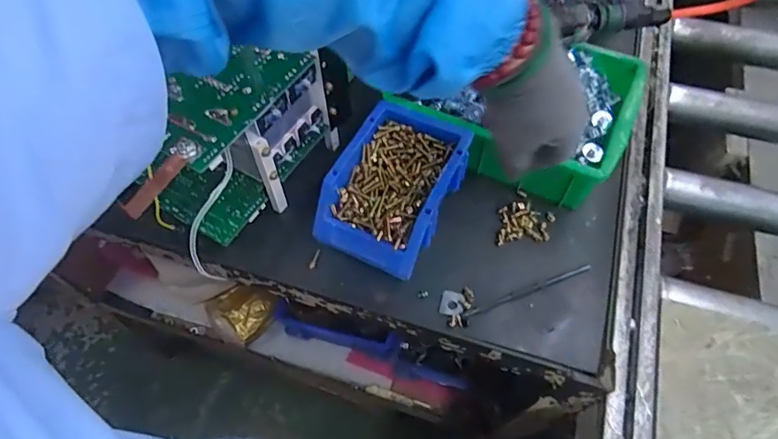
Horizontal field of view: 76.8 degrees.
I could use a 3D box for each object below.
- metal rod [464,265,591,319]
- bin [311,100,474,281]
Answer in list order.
[{"bbox_3d":[0.133,0.067,0.467,0.135,0.007,0.008,-20,59,-10],"label":"metal rod"},{"bbox_3d":[0.008,-0.029,0.490,0.106,0.076,0.155,23,62,13],"label":"bin"}]

